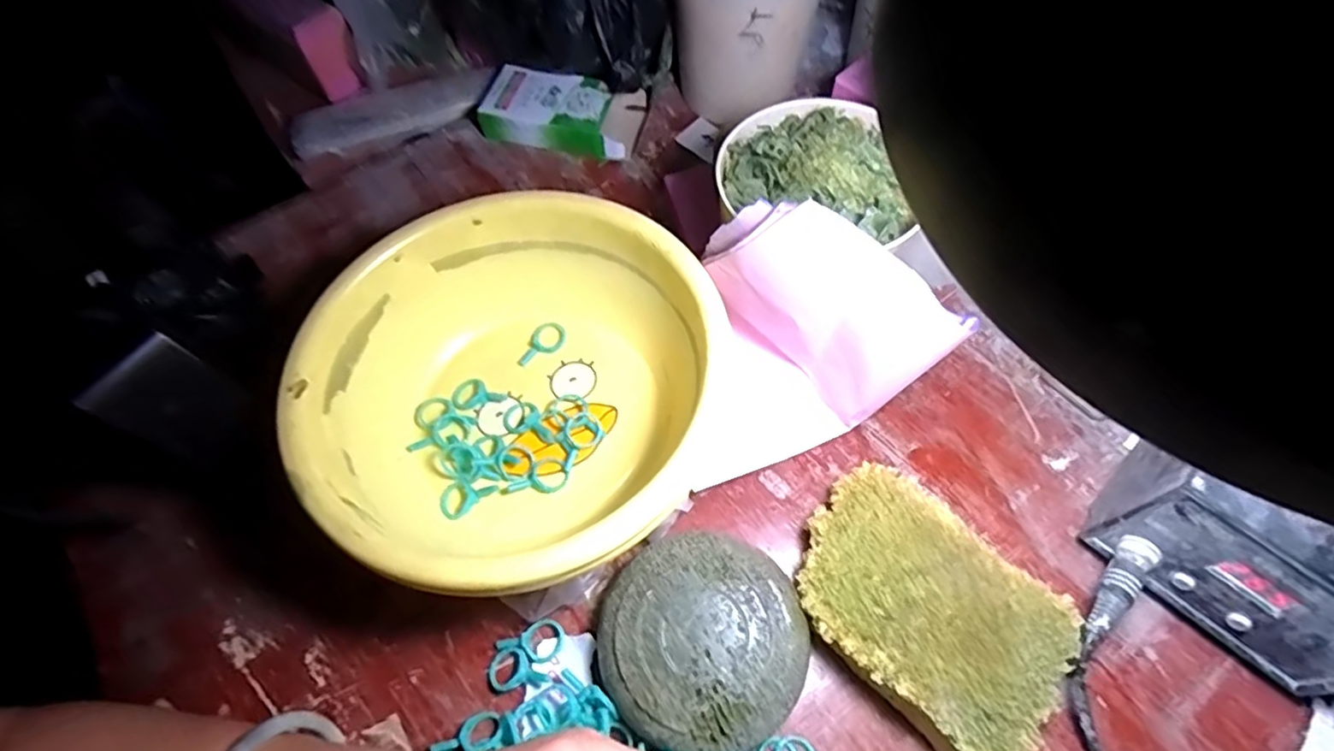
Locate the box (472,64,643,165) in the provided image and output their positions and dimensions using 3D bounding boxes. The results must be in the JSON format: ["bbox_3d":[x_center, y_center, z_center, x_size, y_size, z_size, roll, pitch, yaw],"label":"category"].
[{"bbox_3d":[-0.085,-0.212,0.510,0.120,0.033,0.063,10,63,8],"label":"box"}]

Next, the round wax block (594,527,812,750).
[{"bbox_3d":[0.019,0.137,0.326,0.102,0.035,0.100,-1,62,2],"label":"round wax block"}]

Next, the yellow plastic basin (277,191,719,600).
[{"bbox_3d":[-0.083,0.011,0.362,0.211,0.090,0.218,-1,62,2],"label":"yellow plastic basin"}]

